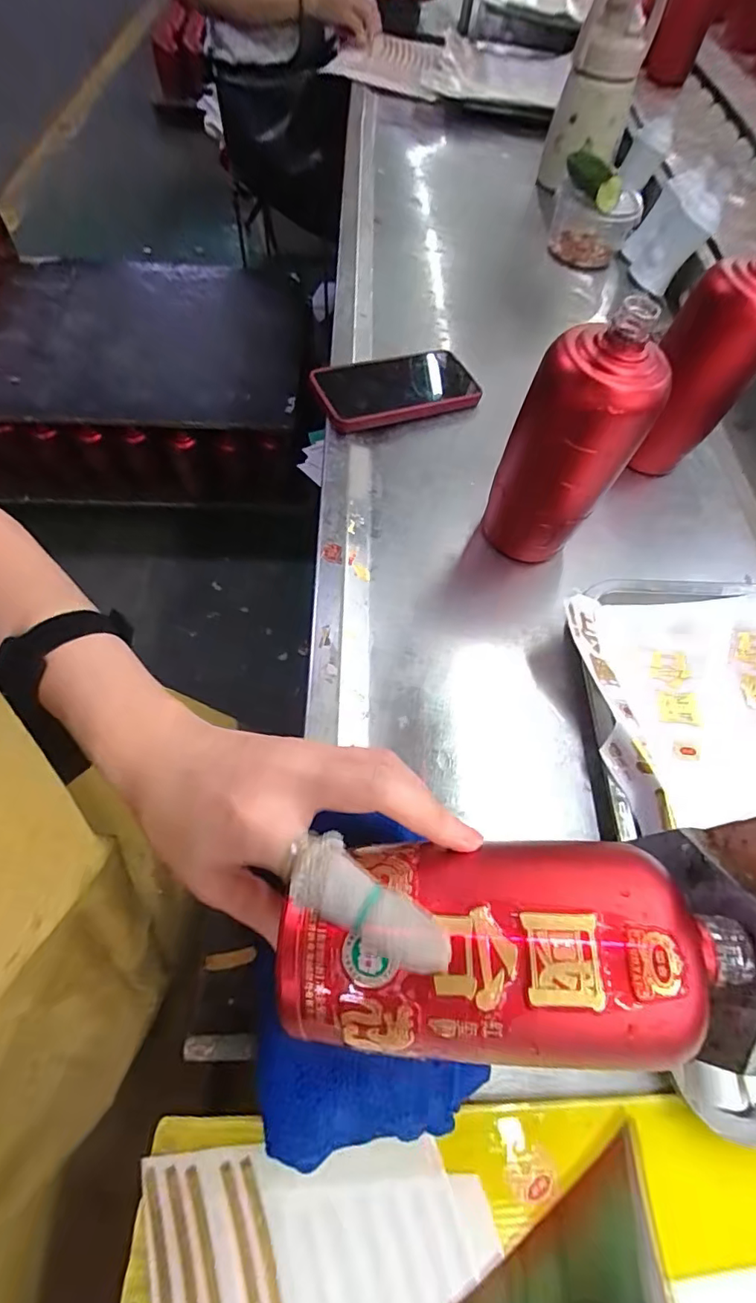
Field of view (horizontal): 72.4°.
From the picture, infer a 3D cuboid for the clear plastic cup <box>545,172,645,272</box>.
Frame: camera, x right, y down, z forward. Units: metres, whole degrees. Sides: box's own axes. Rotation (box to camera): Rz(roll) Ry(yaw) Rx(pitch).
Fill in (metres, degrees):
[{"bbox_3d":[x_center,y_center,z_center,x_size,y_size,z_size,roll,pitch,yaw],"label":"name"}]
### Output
[{"bbox_3d":[0.297,-0.596,0.715,0.113,0.084,0.093,13,62,4],"label":"clear plastic cup"}]

